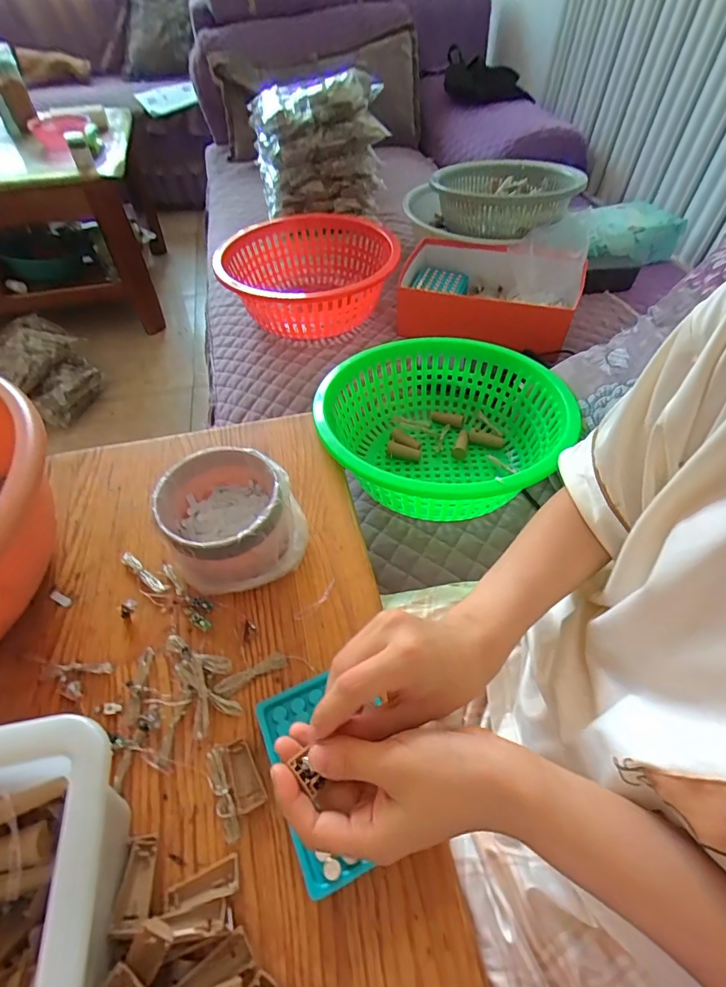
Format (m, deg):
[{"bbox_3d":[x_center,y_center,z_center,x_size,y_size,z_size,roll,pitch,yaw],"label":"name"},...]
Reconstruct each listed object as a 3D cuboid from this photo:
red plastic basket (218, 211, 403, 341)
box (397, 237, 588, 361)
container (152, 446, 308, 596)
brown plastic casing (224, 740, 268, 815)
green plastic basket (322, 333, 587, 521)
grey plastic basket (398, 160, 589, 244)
[{"bbox_3d":[-0.104,-0.406,0.859,0.300,0.125,0.332,-3,51,-4],"label":"red plastic basket"},{"bbox_3d":[0.216,-0.367,0.817,0.309,0.100,0.220,15,52,11],"label":"box"},{"bbox_3d":[-0.126,0.023,0.447,0.131,0.075,0.120,-10,52,-10],"label":"container"},{"bbox_3d":[-0.094,0.219,0.353,0.022,0.008,0.050,-21,54,-17],"label":"brown plastic casing"},{"bbox_3d":[0.101,-0.084,0.620,0.306,0.130,0.315,1,51,-1],"label":"green plastic basket"},{"bbox_3d":[0.270,-0.596,0.925,0.302,0.100,0.306,-17,53,-15],"label":"grey plastic basket"}]

